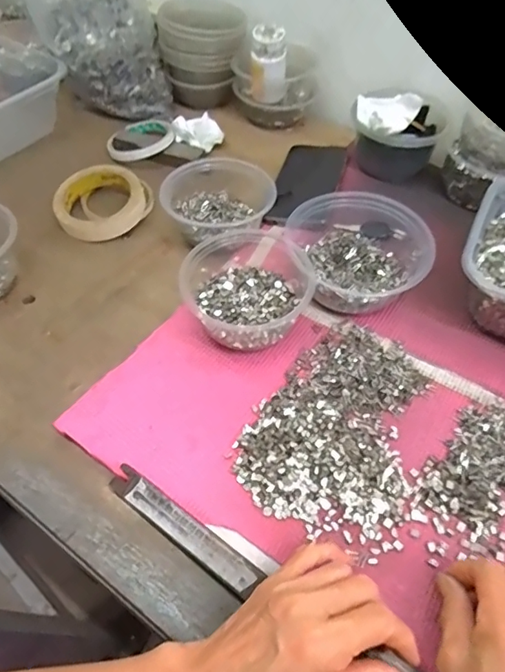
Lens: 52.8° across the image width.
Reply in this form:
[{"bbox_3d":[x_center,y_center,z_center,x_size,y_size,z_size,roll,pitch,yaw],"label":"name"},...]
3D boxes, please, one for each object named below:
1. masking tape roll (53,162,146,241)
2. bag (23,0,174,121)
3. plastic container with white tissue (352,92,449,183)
[{"bbox_3d":[-0.174,-0.151,0.580,0.096,0.032,0.096,0,52,-1],"label":"masking tape roll"},{"bbox_3d":[-0.200,-0.407,0.668,0.161,0.200,0.125,-7,53,-6],"label":"bag"},{"bbox_3d":[0.172,-0.246,0.611,0.106,0.096,0.101,13,53,9],"label":"plastic container with white tissue"}]

